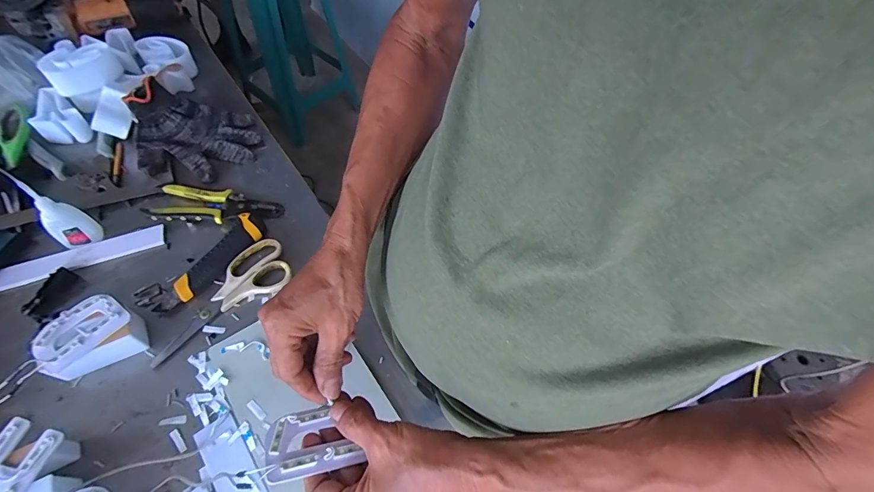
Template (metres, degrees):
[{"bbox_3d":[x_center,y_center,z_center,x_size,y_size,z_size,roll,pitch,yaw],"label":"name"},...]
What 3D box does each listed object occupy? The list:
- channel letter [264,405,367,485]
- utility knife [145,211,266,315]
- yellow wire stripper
[{"bbox_3d":[-0.100,0.158,0.322,0.068,0.012,0.049,-1,41,-20],"label":"channel letter"},{"bbox_3d":[-0.286,0.020,0.507,0.039,0.014,0.162,30,62,14],"label":"utility knife"},{"bbox_3d":[-0.304,-0.061,0.552,0.165,0.022,0.057,2,59,-3],"label":"yellow wire stripper"}]

